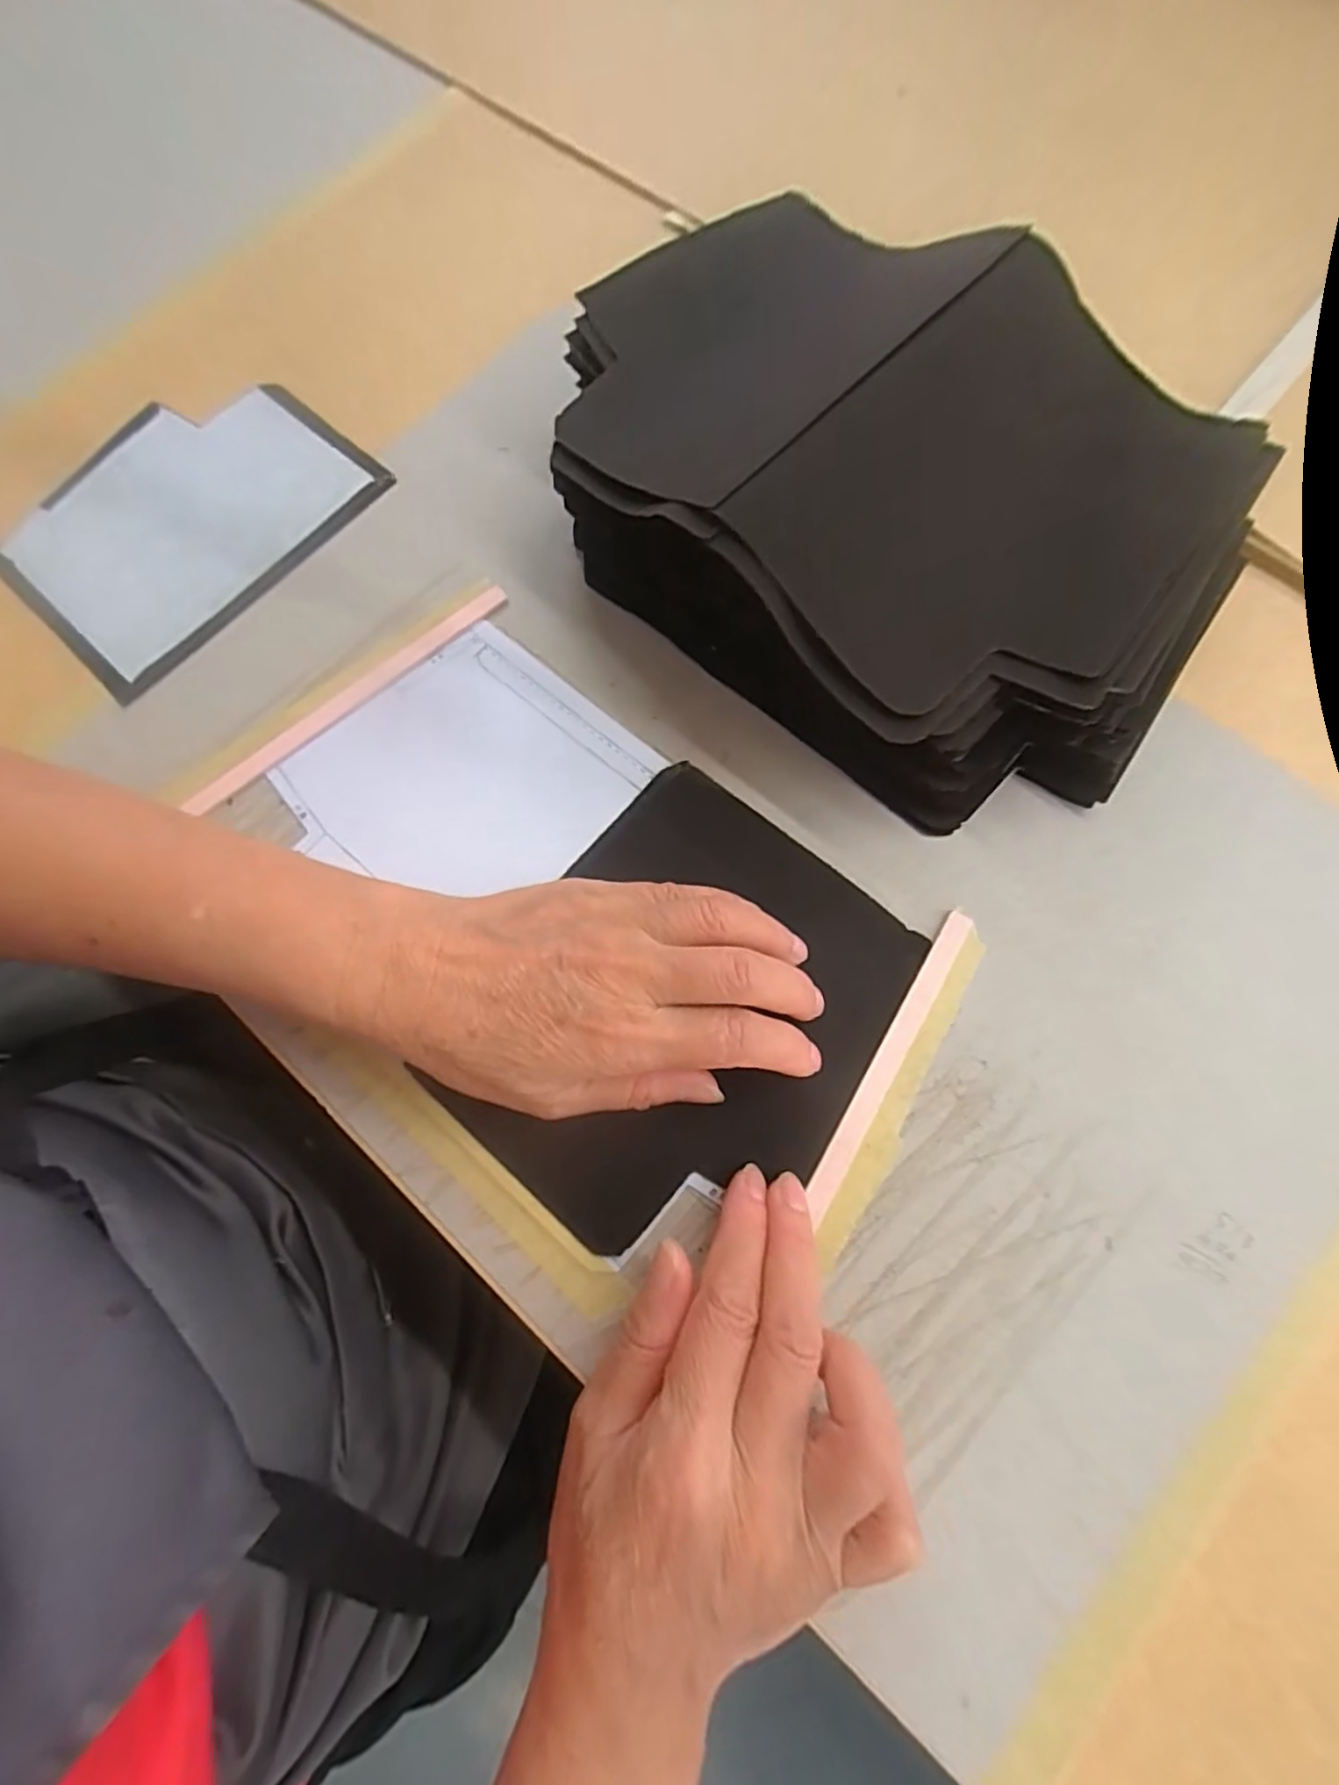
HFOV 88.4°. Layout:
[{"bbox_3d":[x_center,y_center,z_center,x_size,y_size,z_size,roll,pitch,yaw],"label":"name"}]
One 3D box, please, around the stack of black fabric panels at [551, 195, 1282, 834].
[{"bbox_3d":[0.085,-0.165,0.287,0.288,0.088,0.186,36,78,11],"label":"stack of black fabric panels"}]

